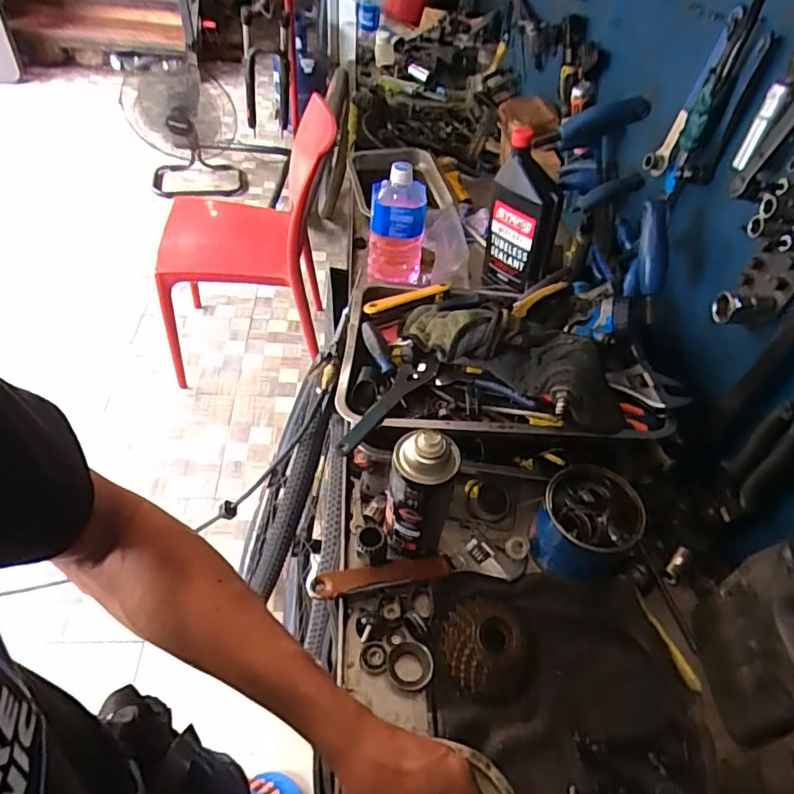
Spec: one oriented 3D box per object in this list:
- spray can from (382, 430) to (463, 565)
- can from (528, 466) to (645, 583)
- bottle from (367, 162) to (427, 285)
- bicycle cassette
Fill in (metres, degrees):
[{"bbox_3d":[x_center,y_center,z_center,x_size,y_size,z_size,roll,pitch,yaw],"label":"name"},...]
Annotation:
[{"bbox_3d":[0.023,0.102,0.580,0.062,0.186,0.052,10,48,3],"label":"spray can"},{"bbox_3d":[0.207,0.141,0.622,0.105,0.090,0.096,23,50,14],"label":"can"},{"bbox_3d":[0.000,-0.253,0.853,0.082,0.167,0.063,5,48,-2],"label":"bottle"},{"bbox_3d":[0.086,0.241,0.561,0.079,0.034,0.085,3,48,-3],"label":"bicycle cassette"}]

